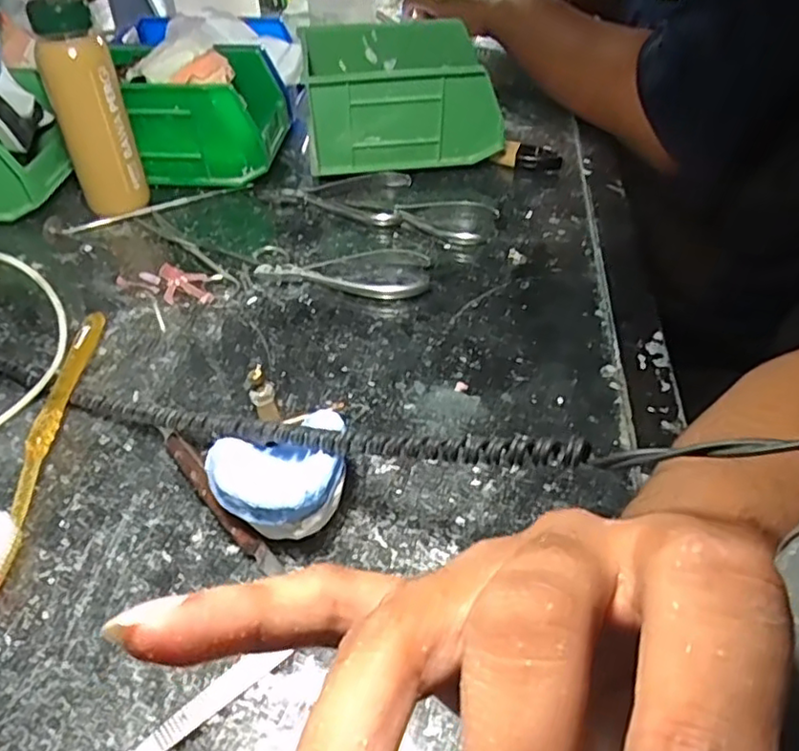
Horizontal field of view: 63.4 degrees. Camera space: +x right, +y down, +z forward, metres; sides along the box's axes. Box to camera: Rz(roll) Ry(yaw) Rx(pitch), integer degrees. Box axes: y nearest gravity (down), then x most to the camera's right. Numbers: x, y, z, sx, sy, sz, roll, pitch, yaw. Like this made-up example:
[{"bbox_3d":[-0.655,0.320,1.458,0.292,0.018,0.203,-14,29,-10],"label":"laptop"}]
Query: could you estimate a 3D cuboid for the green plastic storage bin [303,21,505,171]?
[{"bbox_3d":[0.004,-0.240,0.575,0.167,0.103,0.104,-2,43,-2],"label":"green plastic storage bin"}]

